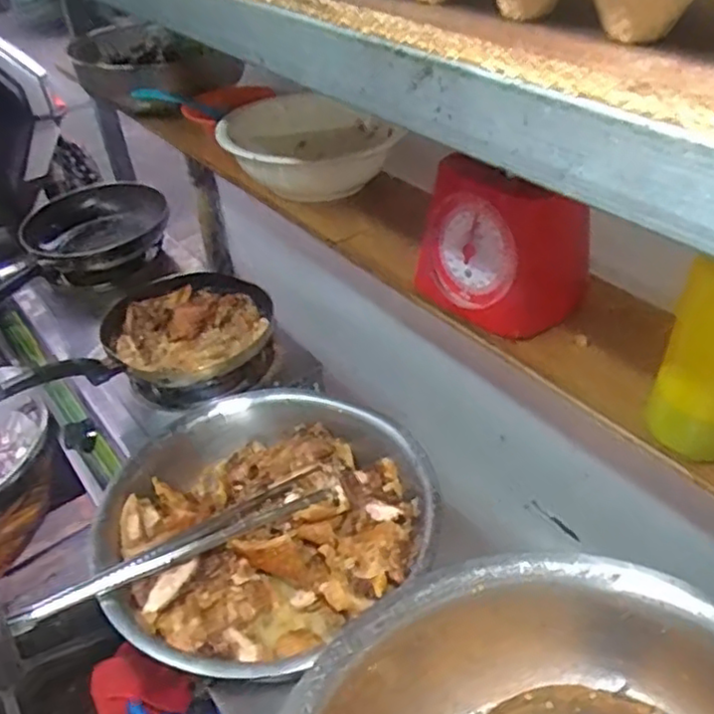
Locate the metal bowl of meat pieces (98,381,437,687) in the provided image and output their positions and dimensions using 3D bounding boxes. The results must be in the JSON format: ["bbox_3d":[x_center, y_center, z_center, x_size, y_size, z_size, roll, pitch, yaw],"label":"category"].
[{"bbox_3d":[-0.109,0.224,0.883,0.395,0.146,0.399,-2,40,2],"label":"metal bowl of meat pieces"}]

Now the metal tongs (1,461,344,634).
[{"bbox_3d":[-0.201,0.213,0.815,0.379,0.053,0.073,-23,44,-21],"label":"metal tongs"}]

